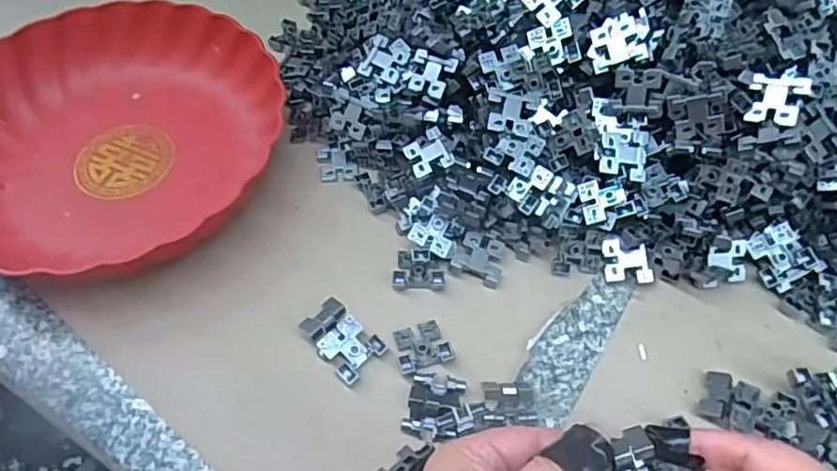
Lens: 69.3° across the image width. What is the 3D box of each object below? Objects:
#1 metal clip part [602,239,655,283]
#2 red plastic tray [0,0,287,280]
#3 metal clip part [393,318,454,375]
[{"bbox_3d":[0.132,0.016,0.382,0.030,0.006,0.026,0,79,22],"label":"metal clip part"},{"bbox_3d":[-0.221,-0.074,0.430,0.230,0.049,0.229,10,58,8],"label":"red plastic tray"},{"bbox_3d":[0.002,0.066,0.361,0.032,0.006,0.029,-18,58,-9],"label":"metal clip part"}]

